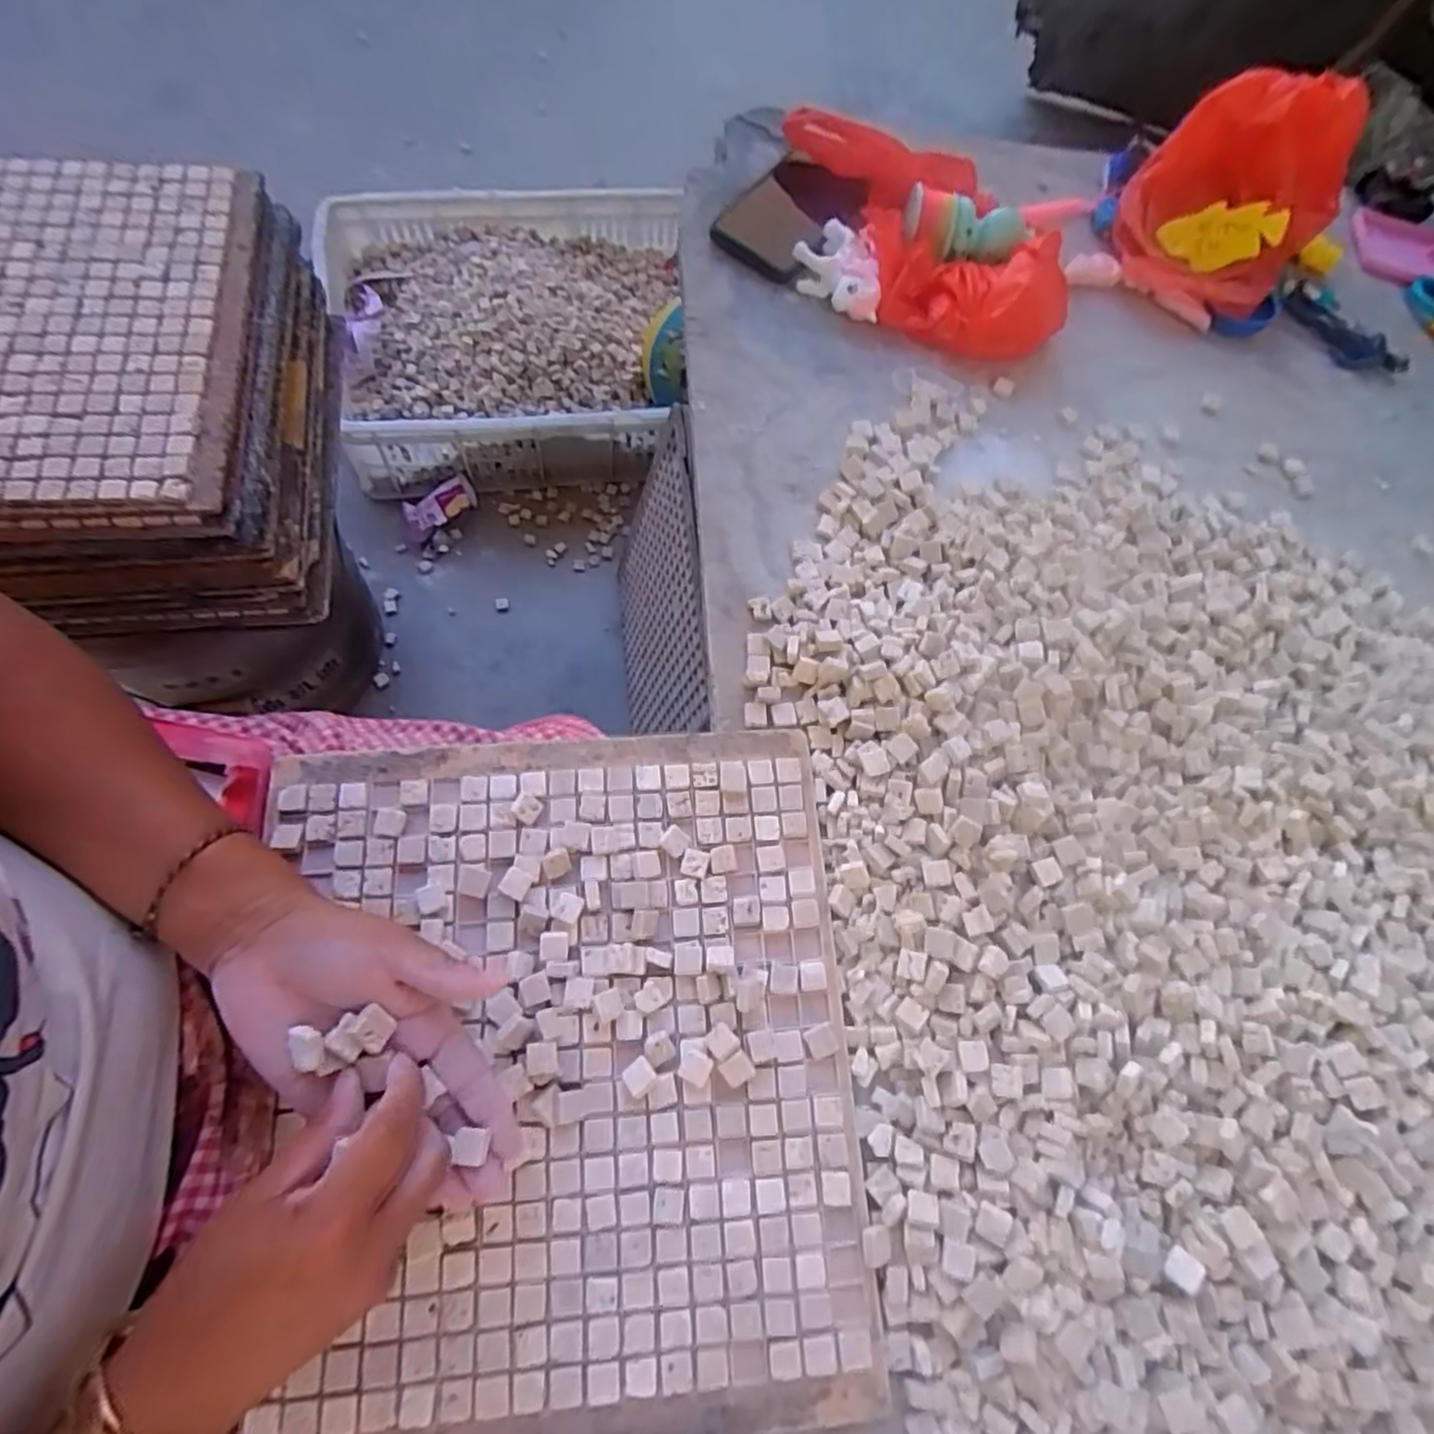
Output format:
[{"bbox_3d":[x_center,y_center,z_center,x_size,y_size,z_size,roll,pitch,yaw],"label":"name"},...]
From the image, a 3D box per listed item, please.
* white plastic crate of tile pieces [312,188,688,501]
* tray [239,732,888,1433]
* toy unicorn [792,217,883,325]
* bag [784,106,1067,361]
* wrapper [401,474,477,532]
[{"bbox_3d":[-0.279,-0.545,1.071,0.504,0.191,0.398,-7,71,-11],"label":"white plastic crate of tile pieces"},{"bbox_3d":[-0.083,0.181,0.400,0.306,0.029,0.349,-4,68,-3],"label":"tray"},{"bbox_3d":[0.099,-0.374,0.617,0.073,0.035,0.085,7,68,-5],"label":"toy unicorn"},{"bbox_3d":[0.176,-0.422,0.642,0.152,0.069,0.287,-24,73,-16],"label":"bag"},{"bbox_3d":[-0.384,-0.293,1.021,0.098,0.029,0.046,-25,76,-16],"label":"wrapper"}]

